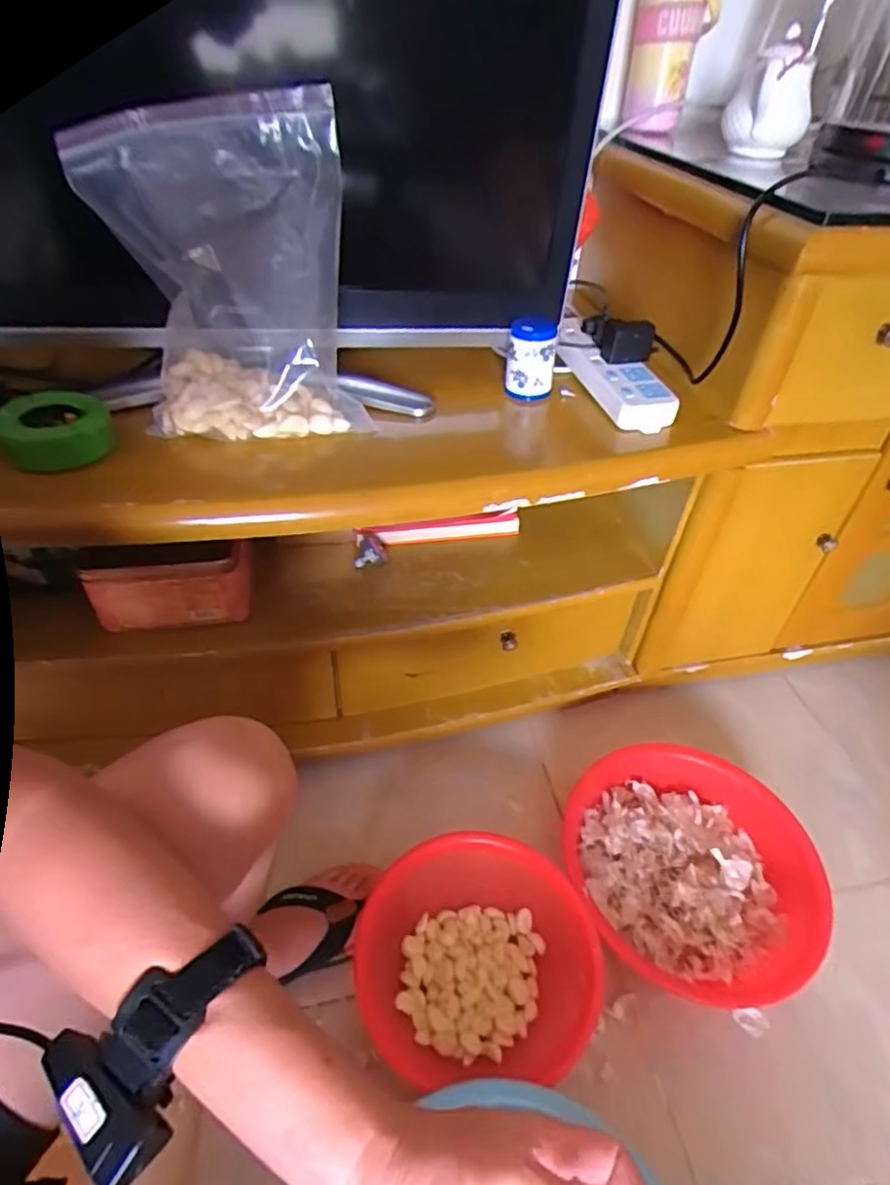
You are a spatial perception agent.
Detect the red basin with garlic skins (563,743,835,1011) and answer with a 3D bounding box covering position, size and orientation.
[{"bbox_3d":[0.312,0.360,0.806,0.298,0.096,0.305,3,43,-2],"label":"red basin with garlic skins"}]

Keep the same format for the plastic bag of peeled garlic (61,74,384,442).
[{"bbox_3d":[-0.212,-0.309,0.613,0.226,0.270,0.158,-10,45,-16],"label":"plastic bag of peeled garlic"}]

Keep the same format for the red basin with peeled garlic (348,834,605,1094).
[{"bbox_3d":[0.031,0.418,0.725,0.259,0.113,0.230,1,43,-4],"label":"red basin with peeled garlic"}]

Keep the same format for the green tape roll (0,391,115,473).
[{"bbox_3d":[-0.380,-0.160,0.610,0.095,0.044,0.079,-12,46,-17],"label":"green tape roll"}]

